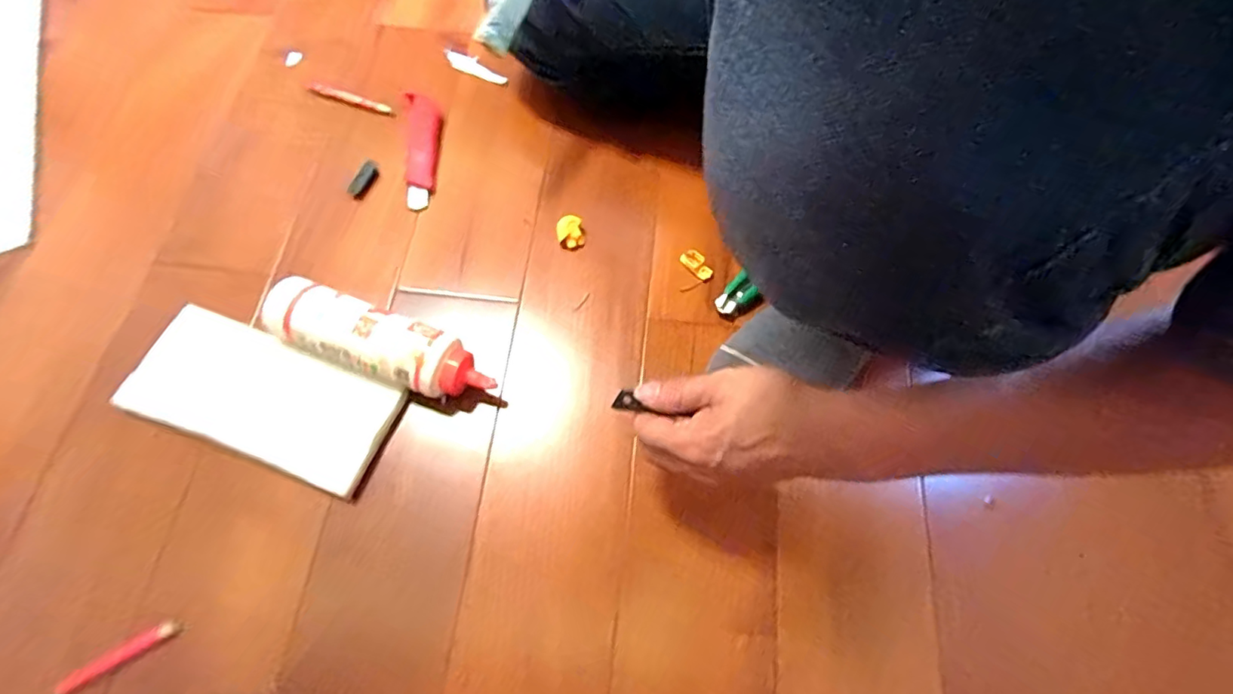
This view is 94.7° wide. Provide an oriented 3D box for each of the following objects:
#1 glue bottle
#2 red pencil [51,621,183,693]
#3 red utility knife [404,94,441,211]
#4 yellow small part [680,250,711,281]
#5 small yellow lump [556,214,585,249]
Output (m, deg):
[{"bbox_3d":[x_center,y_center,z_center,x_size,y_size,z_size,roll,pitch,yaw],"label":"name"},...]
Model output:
[{"bbox_3d":[-0.207,0.000,0.509,0.207,0.060,0.062,21,68,9],"label":"glue bottle"},{"bbox_3d":[-0.379,0.236,0.429,0.098,0.009,0.012,-27,68,-12],"label":"red pencil"},{"bbox_3d":[-0.216,-0.222,0.632,0.038,0.021,0.157,-6,65,-4],"label":"red utility knife"},{"bbox_3d":[0.081,-0.083,0.571,0.034,0.022,0.014,37,70,15],"label":"yellow small part"},{"bbox_3d":[-0.047,-0.117,0.585,0.026,0.026,0.028,0,65,-1],"label":"small yellow lump"}]

